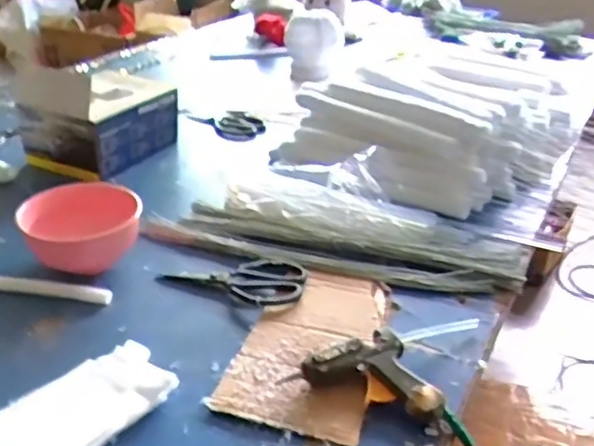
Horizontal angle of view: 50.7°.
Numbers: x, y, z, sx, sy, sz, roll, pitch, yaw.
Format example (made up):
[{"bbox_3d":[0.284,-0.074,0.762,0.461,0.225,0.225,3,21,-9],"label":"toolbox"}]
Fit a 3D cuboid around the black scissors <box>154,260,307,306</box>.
[{"bbox_3d":[-0.080,0.067,0.803,0.182,0.007,0.088,10,29,14],"label":"black scissors"}]

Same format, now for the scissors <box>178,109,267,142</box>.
[{"bbox_3d":[-0.157,-0.221,1.344,0.204,0.026,0.104,26,37,37],"label":"scissors"}]

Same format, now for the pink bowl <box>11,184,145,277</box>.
[{"bbox_3d":[-0.276,0.010,0.820,0.140,0.092,0.126,-1,29,-5],"label":"pink bowl"}]

